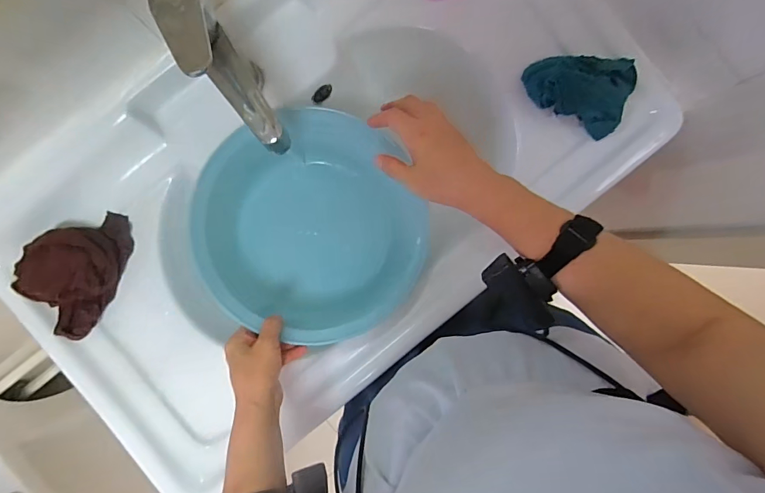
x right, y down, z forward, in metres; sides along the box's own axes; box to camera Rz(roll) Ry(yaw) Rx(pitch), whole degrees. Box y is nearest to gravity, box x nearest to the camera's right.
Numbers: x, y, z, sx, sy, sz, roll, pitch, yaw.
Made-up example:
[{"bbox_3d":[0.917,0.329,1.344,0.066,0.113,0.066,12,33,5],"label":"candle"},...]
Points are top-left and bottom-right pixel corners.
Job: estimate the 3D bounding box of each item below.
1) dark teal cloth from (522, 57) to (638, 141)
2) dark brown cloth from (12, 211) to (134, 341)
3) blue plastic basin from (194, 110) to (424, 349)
[{"bbox_3d":[0.243,-0.202,0.512,0.129,0.042,0.093,27,90,1],"label":"dark teal cloth"},{"bbox_3d":[-0.381,0.028,0.507,0.092,0.069,0.152,22,90,1],"label":"dark brown cloth"},{"bbox_3d":[-0.098,-0.038,0.552,0.309,0.100,0.277,30,90,1],"label":"blue plastic basin"}]

